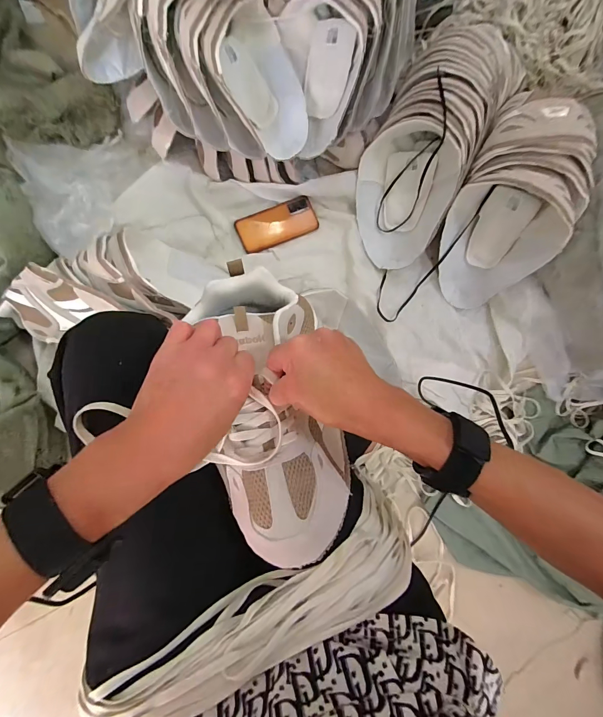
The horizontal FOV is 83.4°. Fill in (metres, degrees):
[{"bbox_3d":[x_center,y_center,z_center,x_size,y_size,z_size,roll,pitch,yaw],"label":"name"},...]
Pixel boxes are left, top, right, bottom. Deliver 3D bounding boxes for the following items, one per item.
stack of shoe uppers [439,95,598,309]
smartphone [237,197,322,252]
[{"bbox_3d":[0.379,-0.271,0.634,0.189,0.197,0.301,23,84,-2],"label":"stack of shoe uppers"},{"bbox_3d":[-0.051,-0.280,0.707,0.164,0.014,0.079,-24,87,-6],"label":"smartphone"}]

